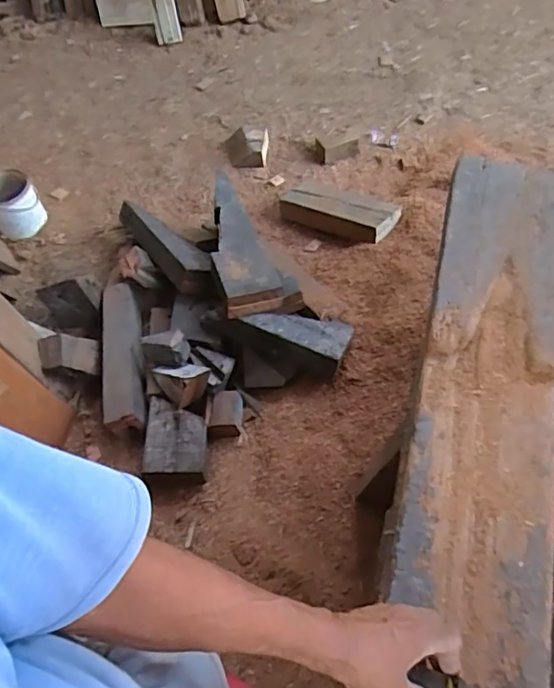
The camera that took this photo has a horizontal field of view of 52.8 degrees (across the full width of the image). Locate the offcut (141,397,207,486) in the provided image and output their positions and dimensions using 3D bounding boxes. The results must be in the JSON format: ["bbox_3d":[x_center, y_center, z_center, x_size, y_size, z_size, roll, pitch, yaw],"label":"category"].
[{"bbox_3d":[-0.247,0.251,1.396,0.147,0.088,0.218,-2,58,2],"label":"offcut"}]

